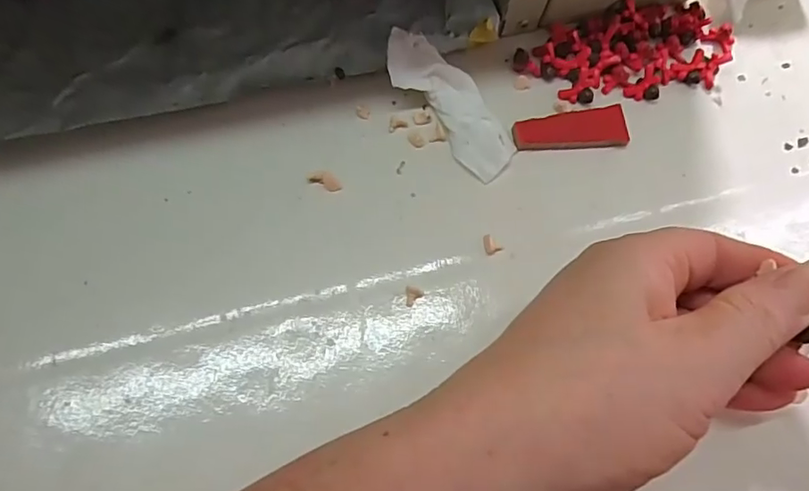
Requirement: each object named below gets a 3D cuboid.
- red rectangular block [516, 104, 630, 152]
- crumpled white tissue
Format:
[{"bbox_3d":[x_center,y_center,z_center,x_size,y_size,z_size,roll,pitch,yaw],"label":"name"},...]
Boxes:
[{"bbox_3d":[0.072,-0.050,0.237,0.049,0.005,0.018,-7,68,-6],"label":"red rectangular block"},{"bbox_3d":[0.020,-0.061,0.233,0.029,0.008,0.070,-39,92,-17],"label":"crumpled white tissue"}]

